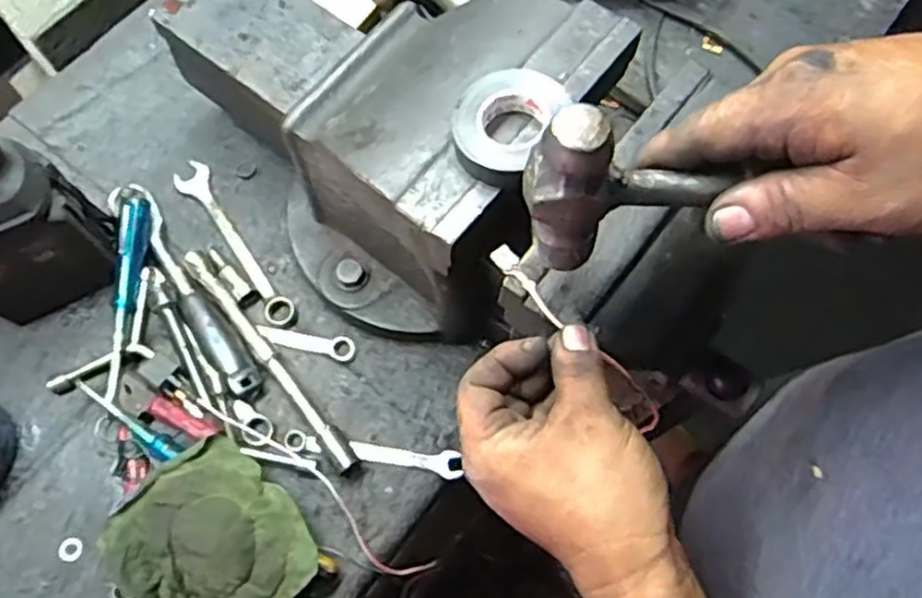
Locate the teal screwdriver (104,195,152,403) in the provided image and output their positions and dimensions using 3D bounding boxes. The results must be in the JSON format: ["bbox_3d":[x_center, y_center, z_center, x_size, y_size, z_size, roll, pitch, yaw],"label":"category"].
[{"bbox_3d":[-0.304,-0.004,0.660,0.025,0.022,0.184,4,82,0],"label":"teal screwdriver"}]

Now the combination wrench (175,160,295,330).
[{"bbox_3d":[-0.218,-0.054,0.706,0.032,0.009,0.196,-33,74,-13],"label":"combination wrench"}]

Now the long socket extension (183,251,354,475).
[{"bbox_3d":[-0.174,0.052,0.656,0.018,0.024,0.248,-37,75,-14],"label":"long socket extension"}]

